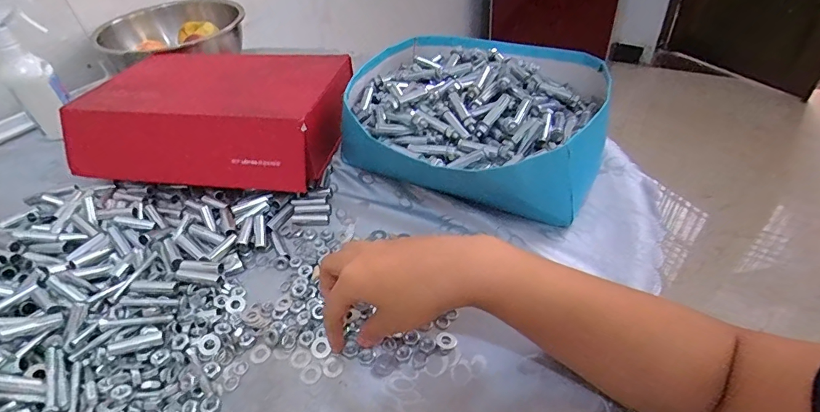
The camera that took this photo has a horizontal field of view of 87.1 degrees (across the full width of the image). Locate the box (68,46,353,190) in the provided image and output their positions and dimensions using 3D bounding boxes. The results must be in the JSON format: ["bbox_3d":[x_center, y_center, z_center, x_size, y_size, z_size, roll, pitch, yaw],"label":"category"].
[{"bbox_3d":[-0.238,-0.119,0.545,0.299,0.079,0.207,5,42,10],"label":"box"}]

